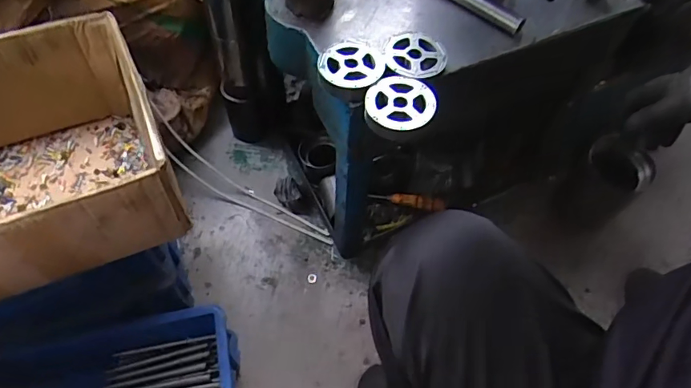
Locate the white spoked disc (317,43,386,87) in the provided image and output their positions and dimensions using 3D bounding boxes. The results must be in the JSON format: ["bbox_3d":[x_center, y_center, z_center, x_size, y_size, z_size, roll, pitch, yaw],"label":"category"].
[{"bbox_3d":[0.008,-0.152,0.565,0.080,0.015,0.071,-25,65,-13],"label":"white spoked disc"}]

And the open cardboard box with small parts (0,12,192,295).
[{"bbox_3d":[-0.383,-0.048,0.599,0.296,0.148,0.292,-22,64,-11],"label":"open cardboard box with small parts"}]

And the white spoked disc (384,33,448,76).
[{"bbox_3d":[0.085,-0.165,0.578,0.072,0.010,0.072,0,62,0],"label":"white spoked disc"}]

